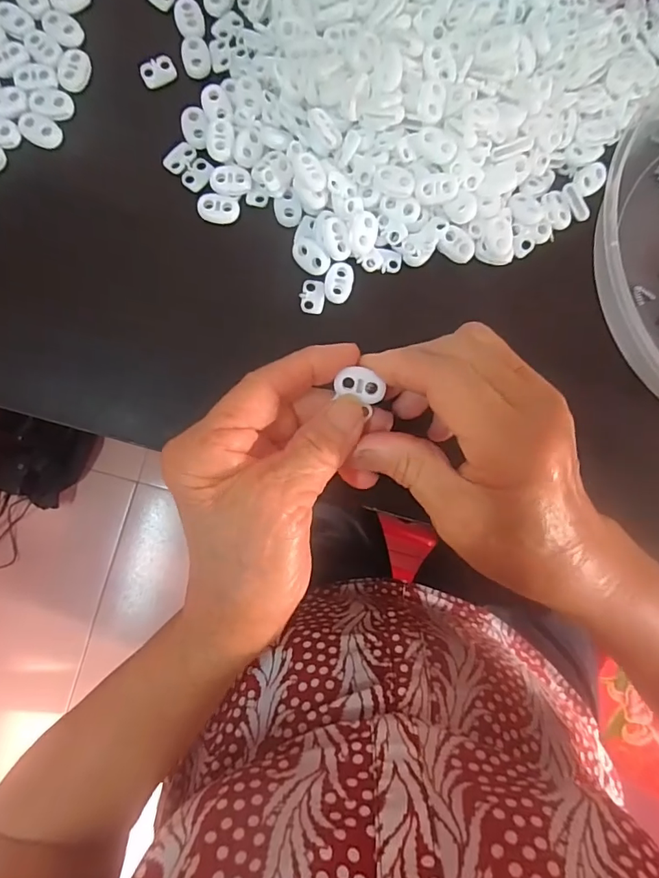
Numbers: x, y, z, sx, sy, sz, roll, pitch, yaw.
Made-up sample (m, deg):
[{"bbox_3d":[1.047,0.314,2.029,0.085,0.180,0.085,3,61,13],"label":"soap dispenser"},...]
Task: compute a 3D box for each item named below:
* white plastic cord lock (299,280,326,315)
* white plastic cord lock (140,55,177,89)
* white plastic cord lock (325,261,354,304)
[{"bbox_3d":[-0.009,-0.079,0.270,0.014,0.004,0.018,4,86,-4],"label":"white plastic cord lock"},{"bbox_3d":[-0.097,-0.207,0.274,0.019,0.006,0.011,-30,89,-5],"label":"white plastic cord lock"},{"bbox_3d":[0.005,-0.087,0.269,0.015,0.004,0.022,15,85,-3],"label":"white plastic cord lock"}]

